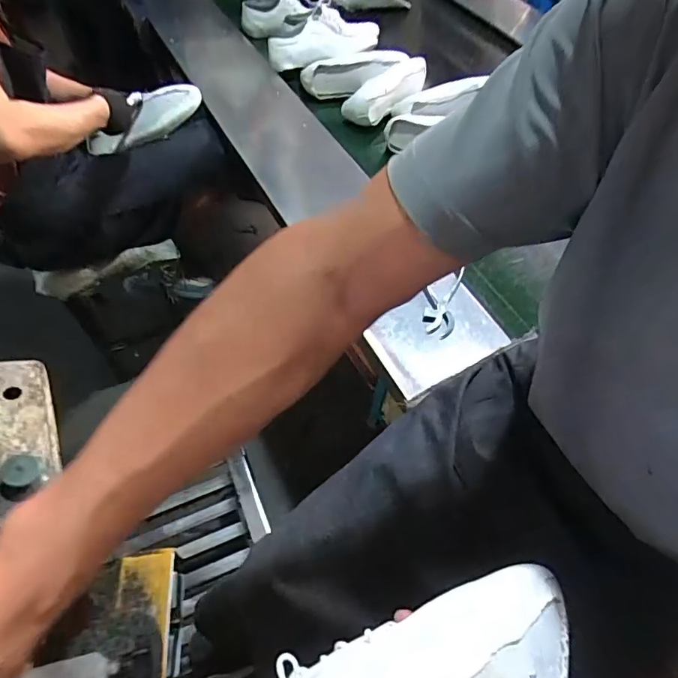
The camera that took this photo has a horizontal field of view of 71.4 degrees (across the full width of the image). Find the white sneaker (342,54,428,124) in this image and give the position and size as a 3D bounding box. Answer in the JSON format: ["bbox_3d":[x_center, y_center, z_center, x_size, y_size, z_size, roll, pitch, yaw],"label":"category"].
[{"bbox_3d":[0.143,-0.679,1.285,0.134,0.078,0.323,31,59,17],"label":"white sneaker"}]

